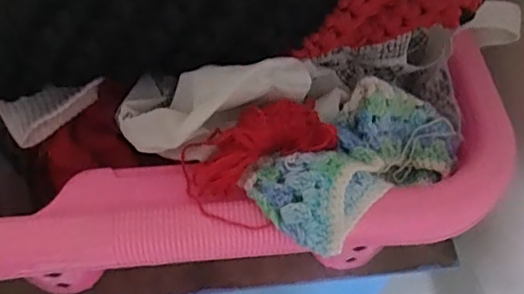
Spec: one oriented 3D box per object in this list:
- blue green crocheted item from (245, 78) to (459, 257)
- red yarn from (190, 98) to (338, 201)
[{"bbox_3d":[0.062,0.003,0.340,0.149,0.039,0.071,-27,62,-36],"label":"blue green crocheted item"},{"bbox_3d":[-0.001,-0.002,0.328,0.085,0.026,0.041,-18,61,-13],"label":"red yarn"}]

